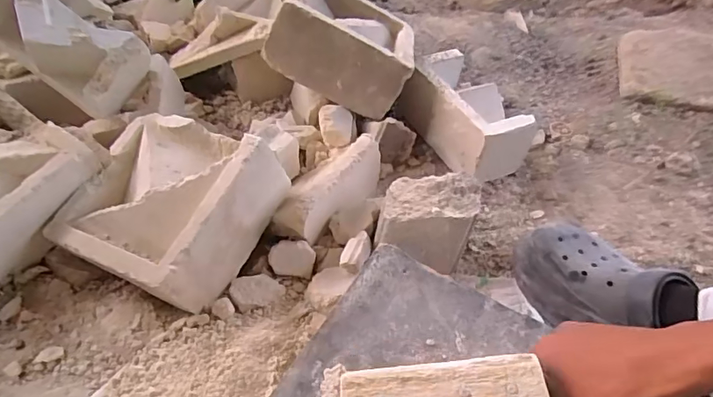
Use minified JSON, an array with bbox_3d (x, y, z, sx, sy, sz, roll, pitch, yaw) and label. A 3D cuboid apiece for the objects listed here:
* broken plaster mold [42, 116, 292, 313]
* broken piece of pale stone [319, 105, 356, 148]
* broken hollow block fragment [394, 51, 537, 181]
[{"bbox_3d":[-0.221,0.002,0.577,0.214,0.100,0.200,20,50,10],"label":"broken plaster mold"},{"bbox_3d":[-0.028,-0.106,0.741,0.058,0.042,0.060,8,49,0],"label":"broken piece of pale stone"},{"bbox_3d":[0.163,-0.131,0.772,0.109,0.091,0.196,-17,52,-19],"label":"broken hollow block fragment"}]

